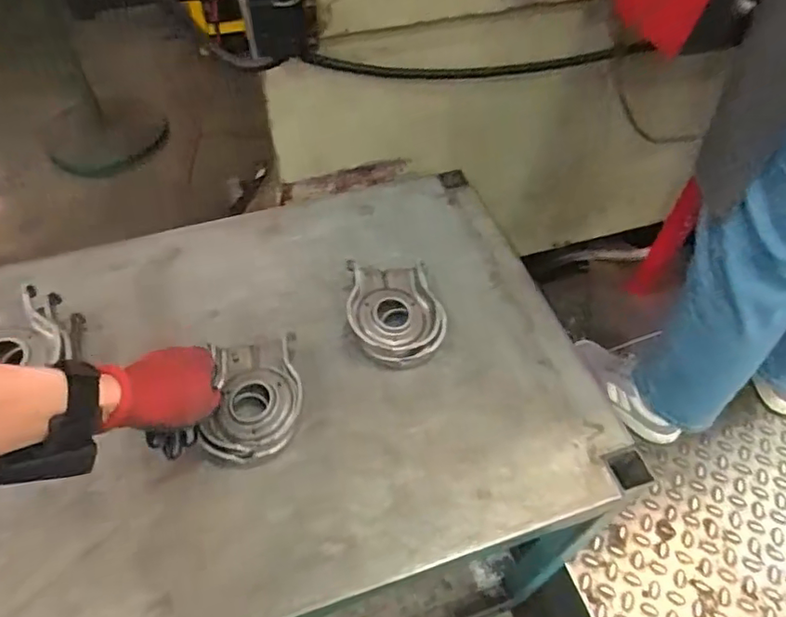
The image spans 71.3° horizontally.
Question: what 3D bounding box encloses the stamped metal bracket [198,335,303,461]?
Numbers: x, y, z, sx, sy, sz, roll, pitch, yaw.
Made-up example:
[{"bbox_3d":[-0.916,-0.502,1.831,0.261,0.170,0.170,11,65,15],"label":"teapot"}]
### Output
[{"bbox_3d":[-0.139,0.084,0.561,0.090,0.032,0.135,-2,54,-3],"label":"stamped metal bracket"}]

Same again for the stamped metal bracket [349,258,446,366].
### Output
[{"bbox_3d":[0.002,0.005,0.636,0.104,0.040,0.125,-7,54,-7],"label":"stamped metal bracket"}]

